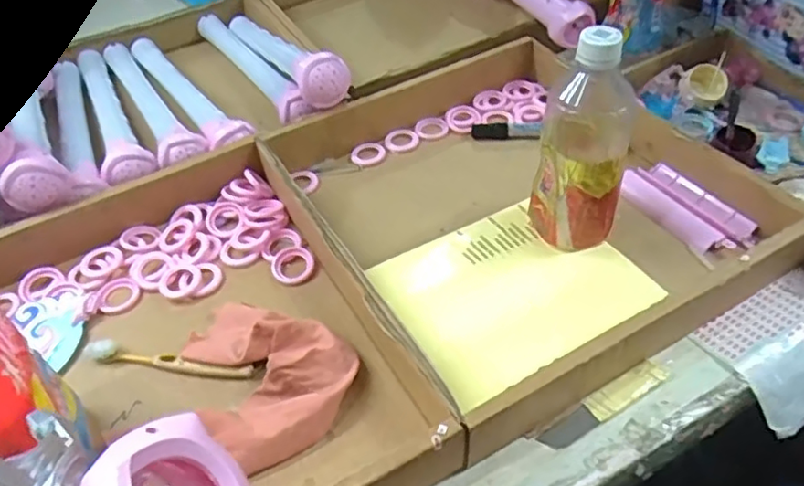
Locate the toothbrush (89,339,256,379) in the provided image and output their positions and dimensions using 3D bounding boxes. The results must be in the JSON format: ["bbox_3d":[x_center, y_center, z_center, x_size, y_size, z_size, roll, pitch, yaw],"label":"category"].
[{"bbox_3d":[-0.184,0.093,0.485,0.138,0.013,0.017,8,48,11],"label":"toothbrush"}]

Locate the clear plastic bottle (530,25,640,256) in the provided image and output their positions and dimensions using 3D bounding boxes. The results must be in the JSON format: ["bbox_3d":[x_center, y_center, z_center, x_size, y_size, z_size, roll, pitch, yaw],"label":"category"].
[{"bbox_3d":[0.149,-0.082,0.503,0.067,0.187,0.080,12,49,15],"label":"clear plastic bottle"}]

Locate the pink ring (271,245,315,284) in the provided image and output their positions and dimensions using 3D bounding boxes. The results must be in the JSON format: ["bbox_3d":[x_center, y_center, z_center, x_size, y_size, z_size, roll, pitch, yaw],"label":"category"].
[{"bbox_3d":[-0.098,0.018,0.551,0.038,0.007,0.043,-14,48,-9],"label":"pink ring"}]

